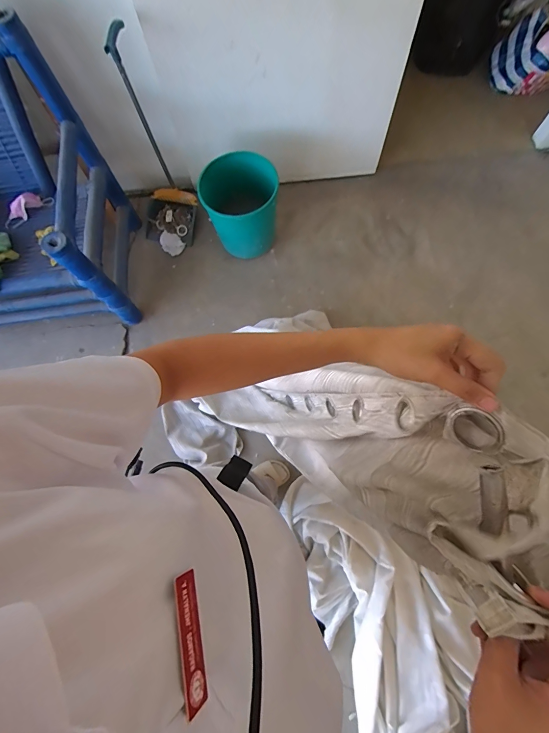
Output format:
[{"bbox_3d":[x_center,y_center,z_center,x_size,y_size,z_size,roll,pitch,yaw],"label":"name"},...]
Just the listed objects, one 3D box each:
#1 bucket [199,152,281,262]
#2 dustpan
[{"bbox_3d":[-0.149,-0.721,1.611,0.335,0.386,0.291,-14,71,-1],"label":"bucket"},{"bbox_3d":[-0.580,-0.909,1.550,0.299,0.697,0.477,-31,72,-7],"label":"dustpan"}]

